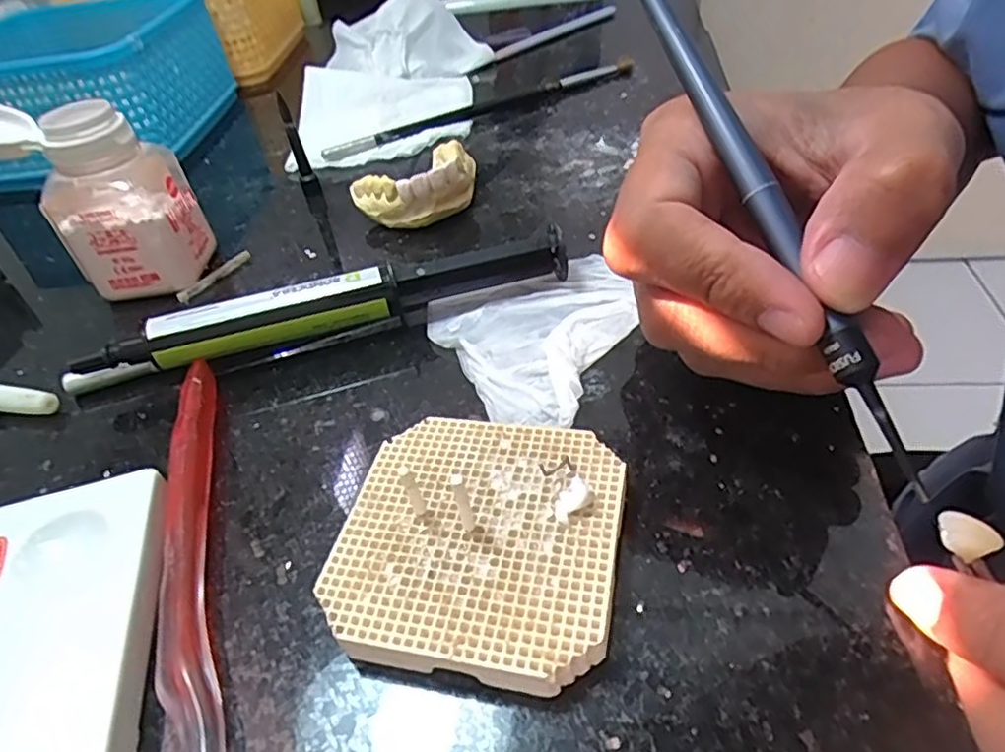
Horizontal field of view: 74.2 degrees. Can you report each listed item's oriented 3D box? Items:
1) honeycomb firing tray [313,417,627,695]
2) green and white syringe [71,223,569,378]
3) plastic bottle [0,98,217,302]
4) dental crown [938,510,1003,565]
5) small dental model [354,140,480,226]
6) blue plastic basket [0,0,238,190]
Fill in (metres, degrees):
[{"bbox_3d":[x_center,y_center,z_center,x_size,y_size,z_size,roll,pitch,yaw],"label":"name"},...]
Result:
[{"bbox_3d":[-0.006,0.040,0.161,0.064,0.011,0.066,5,43,13],"label":"honeycomb firing tray"},{"bbox_3d":[-0.057,-0.022,0.227,0.162,0.022,0.011,-15,42,-7],"label":"green and white syringe"},{"bbox_3d":[-0.161,-0.069,0.257,0.067,0.073,0.036,-3,42,7],"label":"plastic bottle"},{"bbox_3d":[0.087,0.030,0.125,0.008,0.004,0.010,-22,44,-16],"label":"dental crown"},{"bbox_3d":[-0.034,-0.081,0.286,0.052,0.025,0.034,-27,45,-19],"label":"small dental model"},{"bbox_3d":[-0.245,-0.172,0.393,0.126,0.074,0.133,-2,42,5],"label":"blue plastic basket"}]

